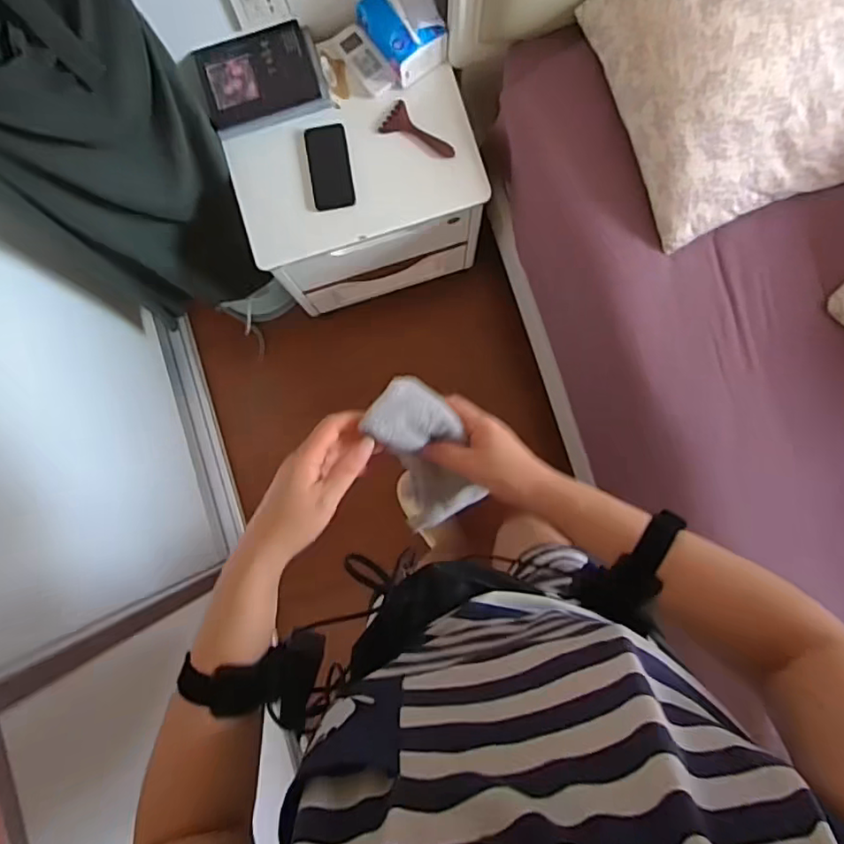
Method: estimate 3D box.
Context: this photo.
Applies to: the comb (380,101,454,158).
[{"bbox_3d":[-0.003,-0.515,1.014,0.139,0.010,0.062,35,88,3],"label":"comb"}]

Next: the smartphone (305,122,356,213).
[{"bbox_3d":[-0.166,-0.461,1.019,0.075,0.006,0.146,-8,92,-2],"label":"smartphone"}]

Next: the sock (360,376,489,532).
[{"bbox_3d":[0.007,0.037,0.517,0.071,0.061,0.163,-20,125,0],"label":"sock"}]

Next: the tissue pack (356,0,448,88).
[{"bbox_3d":[-0.030,-0.679,0.961,0.111,0.098,0.137,-31,87,0],"label":"tissue pack"}]

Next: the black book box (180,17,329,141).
[{"bbox_3d":[-0.293,-0.613,1.009,0.231,0.028,0.157,-20,87,0],"label":"black book box"}]

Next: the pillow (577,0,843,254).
[{"bbox_3d":[0.639,-0.581,0.868,0.667,0.130,0.399,-19,87,0],"label":"pillow"}]

